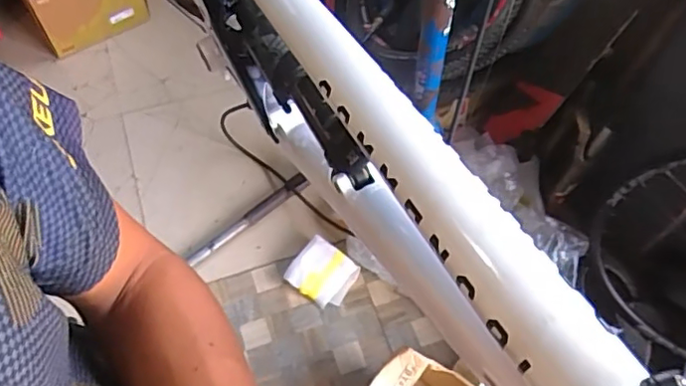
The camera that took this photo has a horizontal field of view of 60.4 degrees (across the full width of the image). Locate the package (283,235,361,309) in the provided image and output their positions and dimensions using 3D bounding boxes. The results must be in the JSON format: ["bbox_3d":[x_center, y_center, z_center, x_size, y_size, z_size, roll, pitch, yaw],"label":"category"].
[{"bbox_3d":[-0.051,0.201,1.496,0.152,0.062,0.148,31,64,15],"label":"package"}]

